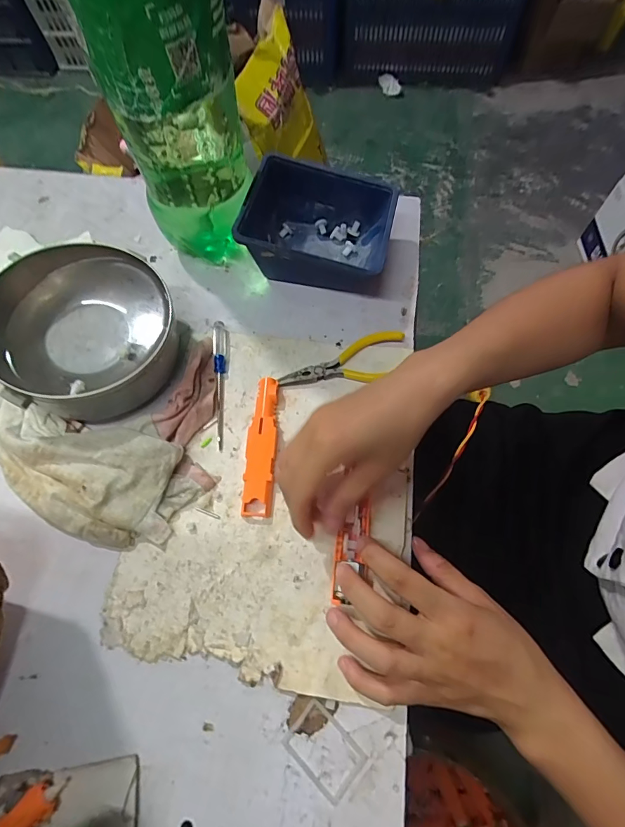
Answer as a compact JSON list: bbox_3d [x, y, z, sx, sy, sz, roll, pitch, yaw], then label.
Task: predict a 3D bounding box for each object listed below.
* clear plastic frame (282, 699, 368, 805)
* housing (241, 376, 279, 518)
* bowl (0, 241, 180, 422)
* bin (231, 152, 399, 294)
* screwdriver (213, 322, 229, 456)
[{"bbox_3d":[0.007,0.209,0.249,0.046,0.004,0.032,40,74,17],"label":"clear plastic frame"},{"bbox_3d":[-0.042,0.025,0.334,0.023,0.012,0.118,1,67,3],"label":"housing"},{"bbox_3d":[-0.183,-0.065,0.340,0.135,0.079,0.138,-1,66,2],"label":"bowl"},{"bbox_3d":[0.007,-0.182,0.406,0.136,0.067,0.114,10,67,7],"label":"bin"},{"bbox_3d":[-0.081,-0.029,0.363,0.013,0.008,0.126,-7,66,-1],"label":"screwdriver"}]

